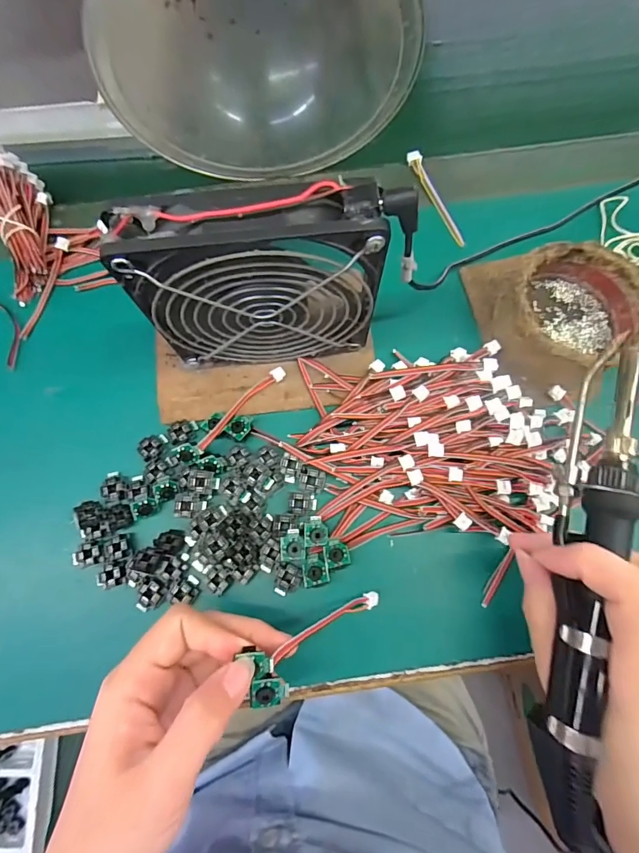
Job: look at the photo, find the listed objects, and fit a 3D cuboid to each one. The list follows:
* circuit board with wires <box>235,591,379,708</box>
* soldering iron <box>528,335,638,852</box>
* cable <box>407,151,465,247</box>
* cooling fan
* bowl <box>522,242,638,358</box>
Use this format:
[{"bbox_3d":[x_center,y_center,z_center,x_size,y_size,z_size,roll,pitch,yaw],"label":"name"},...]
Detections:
[{"bbox_3d":[0.000,0.108,0.220,0.084,0.013,0.026,-18,73,-39],"label":"circuit board with wires"},{"bbox_3d":[0.117,0.060,0.185,0.025,0.019,0.202,12,81,3],"label":"soldering iron"},{"bbox_3d":[0.086,-0.170,0.318,0.013,0.007,0.084,-18,78,-4],"label":"cable"},{"bbox_3d":[-0.030,-0.068,0.228,0.116,0.128,0.025,-4,77,0],"label":"cooling fan"},{"bbox_3d":[0.160,-0.074,0.269,0.077,0.044,0.077,0,77,0],"label":"bowl"}]

